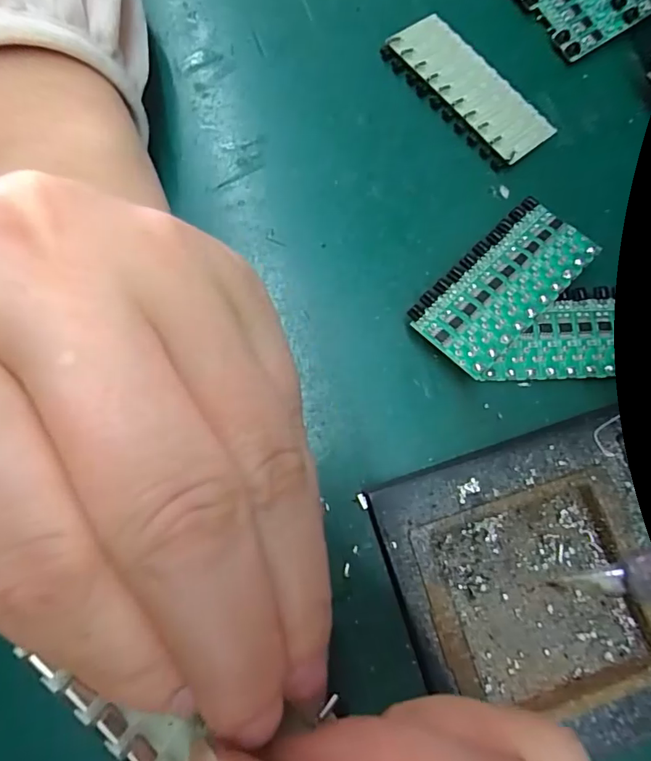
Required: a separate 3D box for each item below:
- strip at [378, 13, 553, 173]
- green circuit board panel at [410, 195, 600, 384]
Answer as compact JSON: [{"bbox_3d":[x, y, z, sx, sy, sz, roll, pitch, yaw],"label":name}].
[{"bbox_3d":[0.064,-0.131,0.213,0.035,0.008,0.078,-39,83,-10],"label":"strip"},{"bbox_3d":[0.070,-0.038,0.189,0.036,0.013,0.078,44,79,6],"label":"green circuit board panel"}]

